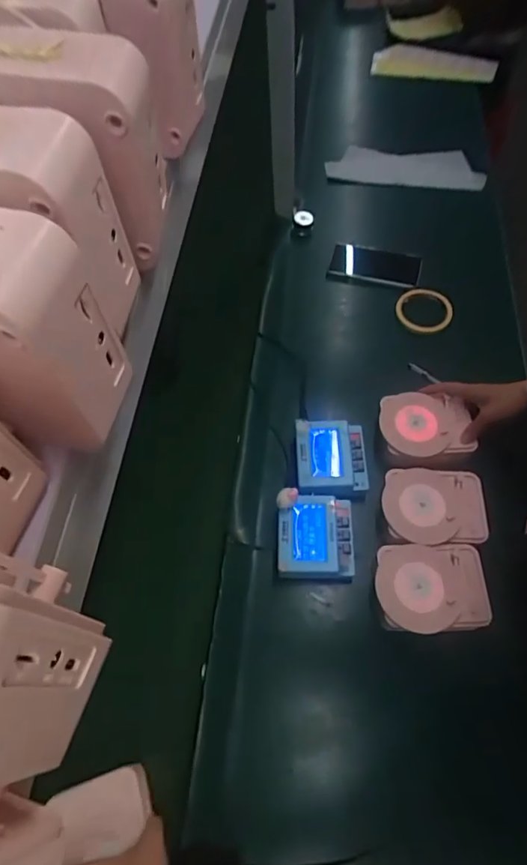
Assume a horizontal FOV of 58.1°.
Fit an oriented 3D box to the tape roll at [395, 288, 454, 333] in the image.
[{"bbox_3d":[0.275,-0.212,0.810,0.094,0.015,0.082,18,77,18],"label":"tape roll"}]

